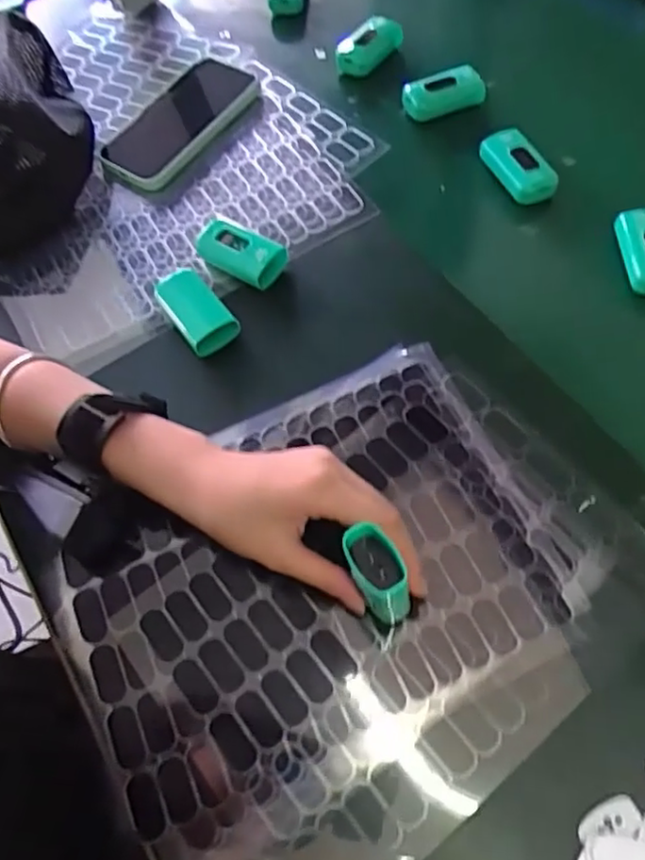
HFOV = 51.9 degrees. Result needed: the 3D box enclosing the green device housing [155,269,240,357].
[{"bbox_3d":[-0.092,-0.086,0.477,0.035,0.021,0.074,-34,64,-15],"label":"green device housing"}]

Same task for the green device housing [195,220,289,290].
[{"bbox_3d":[-0.063,-0.137,0.502,0.070,0.021,0.033,32,67,19],"label":"green device housing"}]

